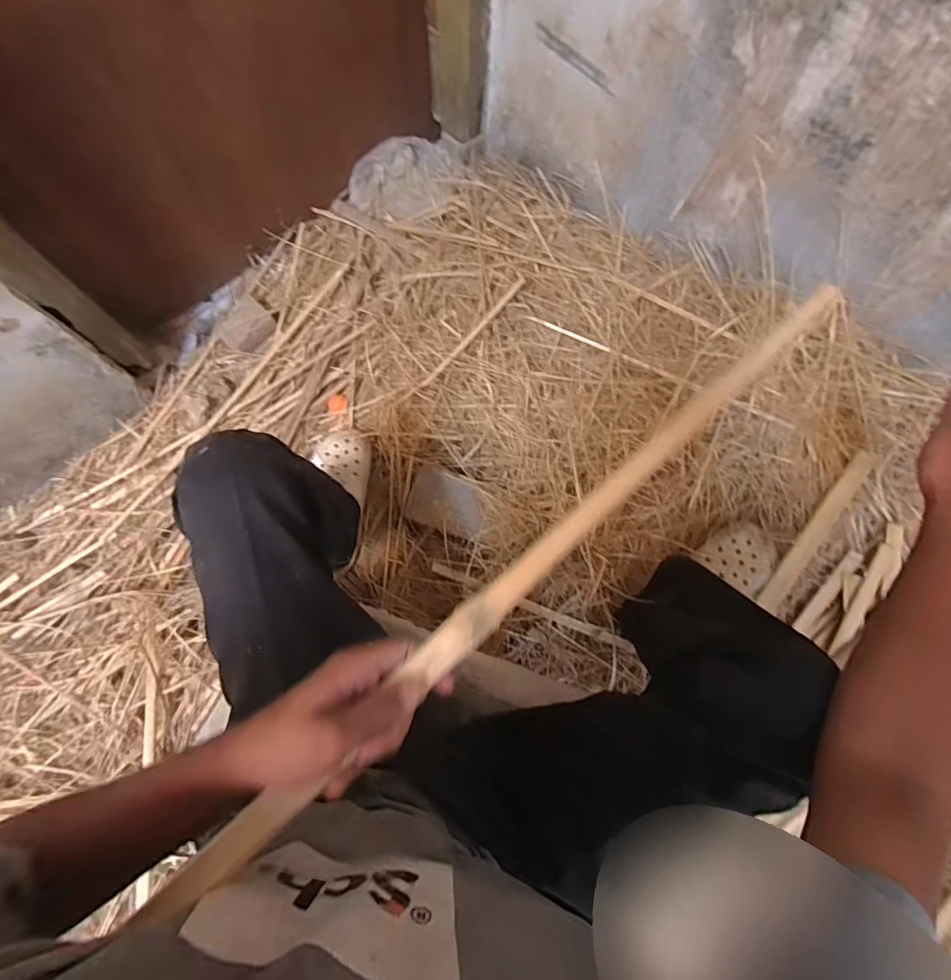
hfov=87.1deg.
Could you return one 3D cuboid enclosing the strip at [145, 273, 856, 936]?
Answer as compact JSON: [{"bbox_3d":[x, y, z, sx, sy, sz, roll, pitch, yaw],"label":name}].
[{"bbox_3d":[0.077,0.026,0.376,0.680,0.014,0.029,-39,79,-17],"label":"strip"}]

